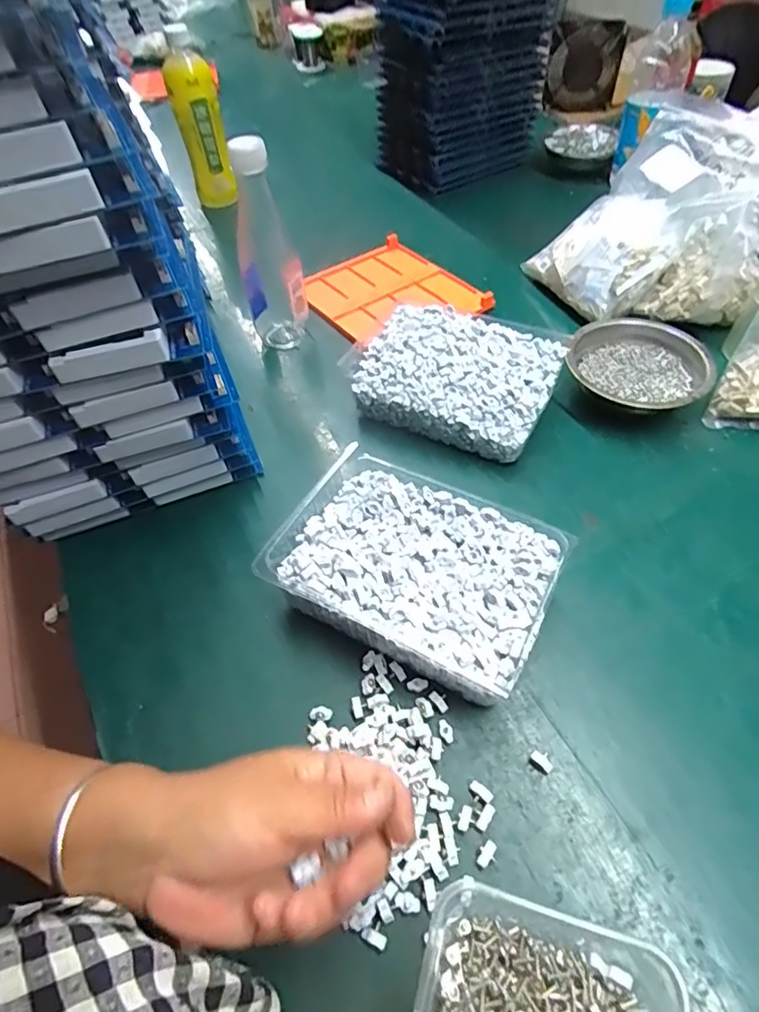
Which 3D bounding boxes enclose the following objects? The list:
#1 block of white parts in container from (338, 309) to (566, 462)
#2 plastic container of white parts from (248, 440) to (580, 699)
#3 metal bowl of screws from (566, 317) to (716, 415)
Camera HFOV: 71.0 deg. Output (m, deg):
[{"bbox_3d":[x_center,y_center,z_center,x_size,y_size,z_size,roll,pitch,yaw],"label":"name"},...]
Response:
[{"bbox_3d":[0.071,-0.123,0.510,0.179,0.063,0.124,20,57,19],"label":"block of white parts in container"},{"bbox_3d":[0.027,0.045,0.380,0.181,0.057,0.130,23,58,21],"label":"plastic container of white parts"},{"bbox_3d":[0.249,-0.133,0.517,0.123,0.046,0.122,-2,52,3],"label":"metal bowl of screws"}]

